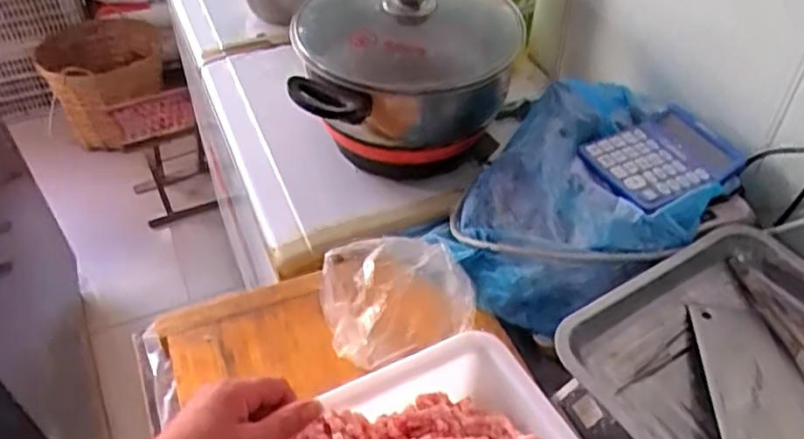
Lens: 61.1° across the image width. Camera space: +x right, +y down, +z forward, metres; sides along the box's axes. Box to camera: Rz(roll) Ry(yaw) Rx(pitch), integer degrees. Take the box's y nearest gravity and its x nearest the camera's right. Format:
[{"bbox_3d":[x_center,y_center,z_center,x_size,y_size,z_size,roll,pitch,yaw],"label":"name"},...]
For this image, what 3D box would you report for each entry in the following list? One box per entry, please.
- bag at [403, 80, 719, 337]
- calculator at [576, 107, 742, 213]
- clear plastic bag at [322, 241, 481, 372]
[{"bbox_3d":[0.212,-0.022,0.795,0.302,0.143,0.252,-25,51,-22],"label":"bag"},{"bbox_3d":[0.291,-0.069,0.759,0.136,0.019,0.119,-26,52,-15],"label":"calculator"},{"bbox_3d":[-0.005,0.080,0.738,0.154,0.070,0.134,-18,48,-16],"label":"clear plastic bag"}]

